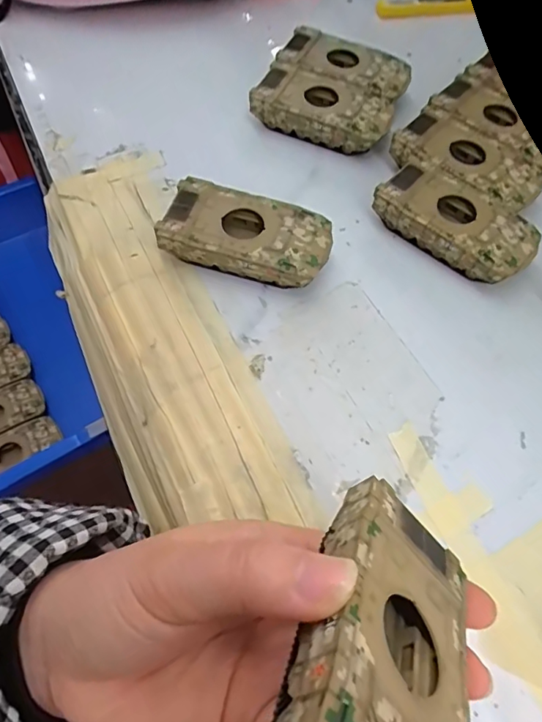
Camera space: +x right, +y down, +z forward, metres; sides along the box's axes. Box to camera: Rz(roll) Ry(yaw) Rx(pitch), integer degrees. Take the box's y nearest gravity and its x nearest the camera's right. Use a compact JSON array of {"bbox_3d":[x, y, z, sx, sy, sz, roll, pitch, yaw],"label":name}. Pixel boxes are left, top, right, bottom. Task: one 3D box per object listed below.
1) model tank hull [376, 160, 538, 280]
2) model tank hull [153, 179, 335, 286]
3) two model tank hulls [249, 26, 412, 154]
[{"bbox_3d":[0.116,-0.085,0.314,0.094,0.027,0.050,38,66,16],"label":"model tank hull"},{"bbox_3d":[-0.014,-0.073,0.300,0.095,0.027,0.051,17,62,7],"label":"model tank hull"},{"bbox_3d":[0.047,-0.198,0.371,0.094,0.027,0.096,23,63,9],"label":"two model tank hulls"}]

